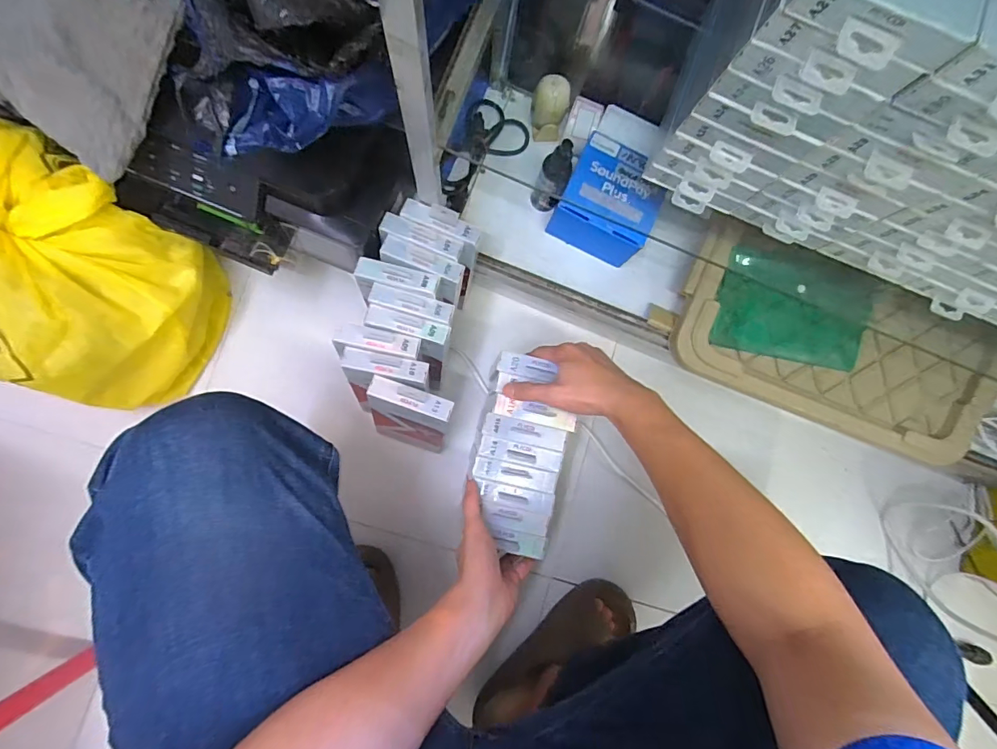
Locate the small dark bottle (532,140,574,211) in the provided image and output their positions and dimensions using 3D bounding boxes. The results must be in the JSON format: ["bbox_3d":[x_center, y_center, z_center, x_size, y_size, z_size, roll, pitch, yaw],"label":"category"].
[{"bbox_3d":[0.075,-0.269,0.652,0.040,0.141,0.039,22,84,-3],"label":"small dark bottle"}]

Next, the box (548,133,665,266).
[{"bbox_3d":[0.156,-0.241,0.675,0.133,0.093,0.145,22,84,-3],"label":"box"}]

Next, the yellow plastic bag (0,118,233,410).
[{"bbox_3d":[-0.574,-0.141,0.612,0.337,0.213,0.233,33,84,-2],"label":"yellow plastic bag"}]

